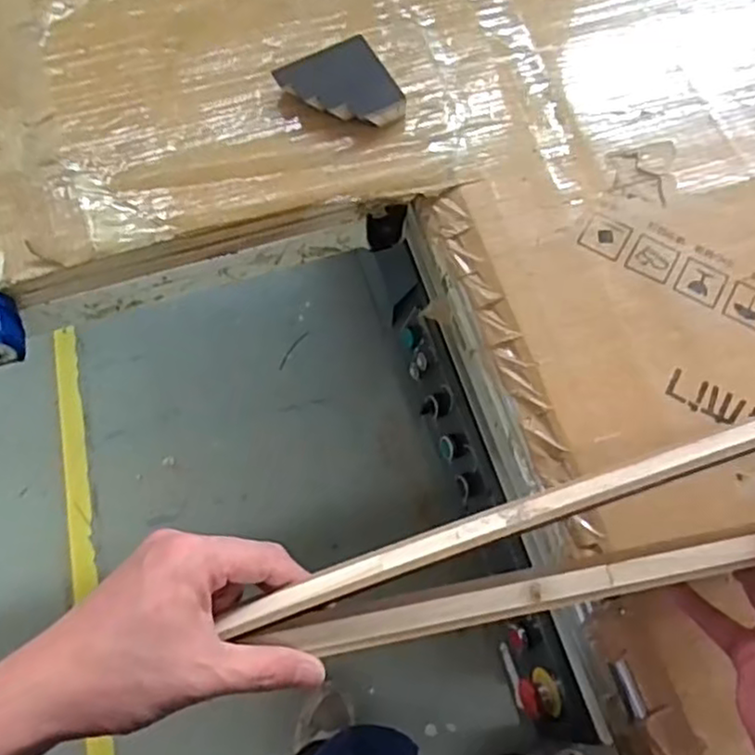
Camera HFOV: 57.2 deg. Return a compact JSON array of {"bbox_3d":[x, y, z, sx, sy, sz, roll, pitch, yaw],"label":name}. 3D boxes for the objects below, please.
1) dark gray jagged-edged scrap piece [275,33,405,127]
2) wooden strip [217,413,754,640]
[{"bbox_3d":[-0.031,-0.250,0.610,0.086,0.024,0.083,-28,72,-10],"label":"dark gray jagged-edged scrap piece"},{"bbox_3d":[0.178,0.031,0.343,0.533,0.017,0.021,-20,70,4],"label":"wooden strip"}]

